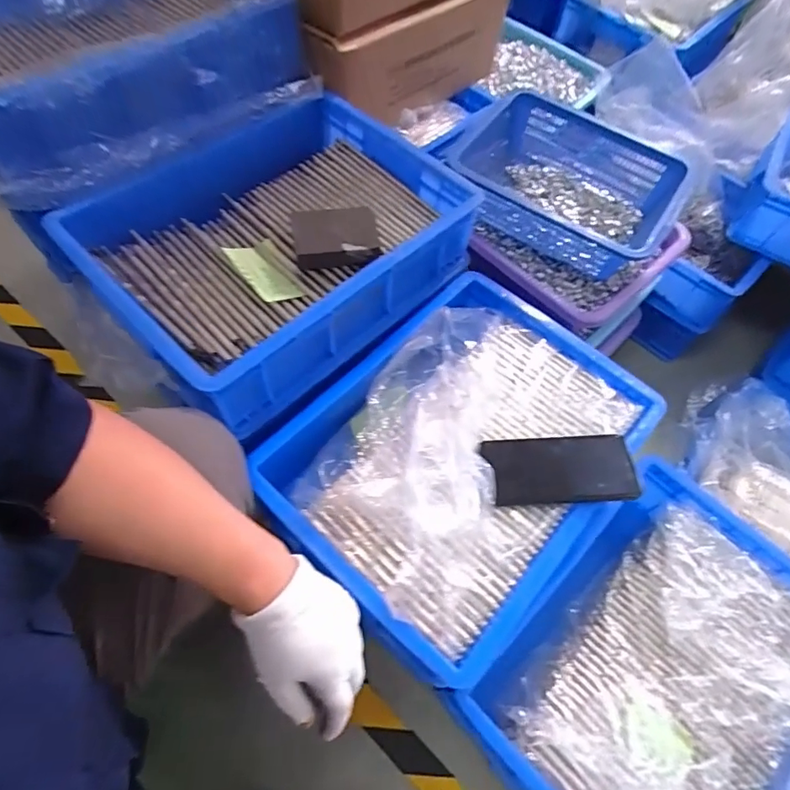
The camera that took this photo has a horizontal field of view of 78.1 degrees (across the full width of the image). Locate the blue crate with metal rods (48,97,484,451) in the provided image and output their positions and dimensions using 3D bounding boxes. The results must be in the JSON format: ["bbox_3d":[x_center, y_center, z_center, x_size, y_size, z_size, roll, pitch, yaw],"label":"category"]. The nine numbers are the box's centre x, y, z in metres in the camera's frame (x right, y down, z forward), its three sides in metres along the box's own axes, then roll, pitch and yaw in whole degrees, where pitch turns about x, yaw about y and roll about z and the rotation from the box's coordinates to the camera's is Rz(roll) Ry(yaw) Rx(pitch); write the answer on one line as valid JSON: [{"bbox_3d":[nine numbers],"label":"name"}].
[{"bbox_3d":[-0.138,-0.181,0.602,0.309,0.121,0.403,39,65,17],"label":"blue crate with metal rods"}]

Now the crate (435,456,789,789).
[{"bbox_3d":[0.299,0.318,0.574,0.440,0.112,0.280,-36,69,-21],"label":"crate"}]

